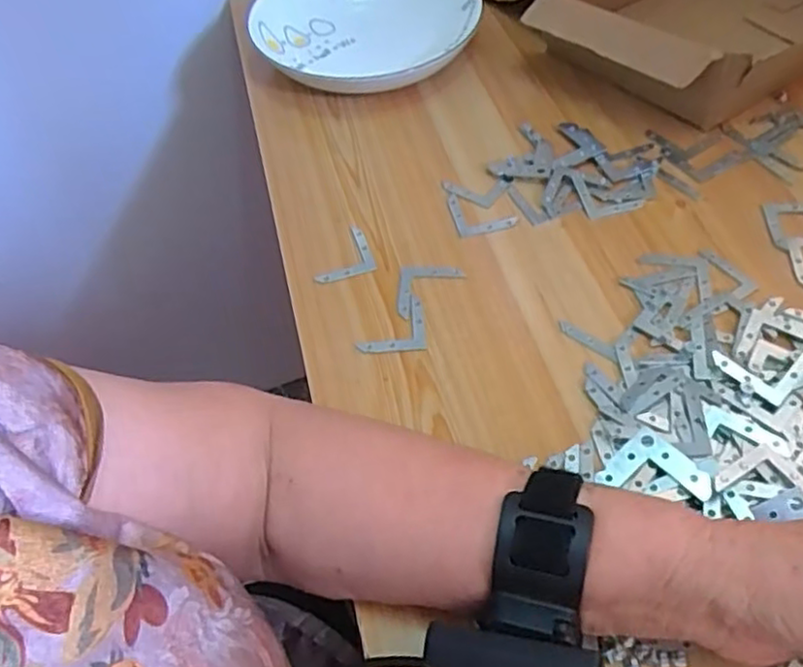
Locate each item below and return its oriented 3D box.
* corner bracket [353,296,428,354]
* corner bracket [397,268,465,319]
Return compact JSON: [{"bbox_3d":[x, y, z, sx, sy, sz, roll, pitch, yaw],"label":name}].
[{"bbox_3d":[-0.007,-0.005,0.418,0.041,0.004,0.042,-5,50,0],"label":"corner bracket"},{"bbox_3d":[0.018,-0.026,0.432,0.041,0.004,0.038,2,54,10],"label":"corner bracket"}]

